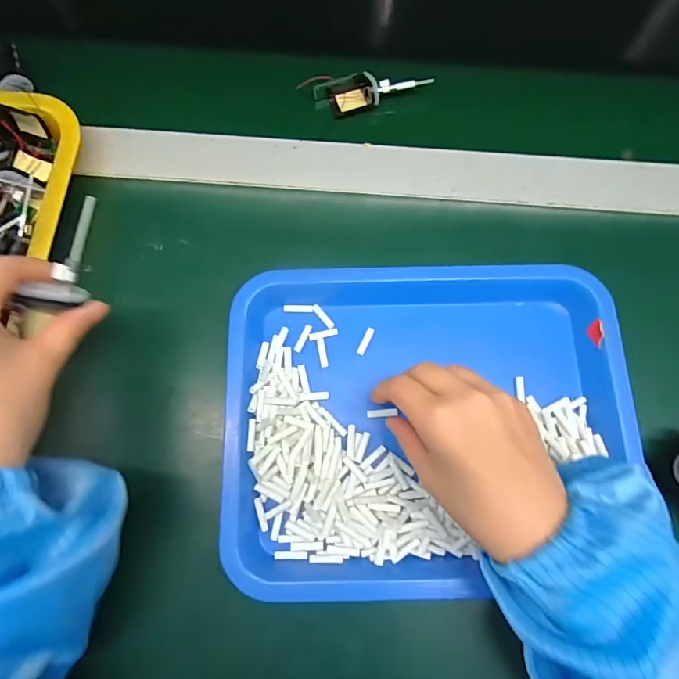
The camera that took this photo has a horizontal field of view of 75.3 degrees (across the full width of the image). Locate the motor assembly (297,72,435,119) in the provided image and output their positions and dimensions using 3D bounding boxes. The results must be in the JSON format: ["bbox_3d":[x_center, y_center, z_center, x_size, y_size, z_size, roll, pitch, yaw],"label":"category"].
[{"bbox_3d":[0.025,-0.230,0.408,0.115,0.027,0.037,-9,76,-2],"label":"motor assembly"}]

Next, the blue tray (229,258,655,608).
[{"bbox_3d":[0.062,0.055,0.317,0.276,0.030,0.234,-1,76,0],"label":"blue tray"}]

